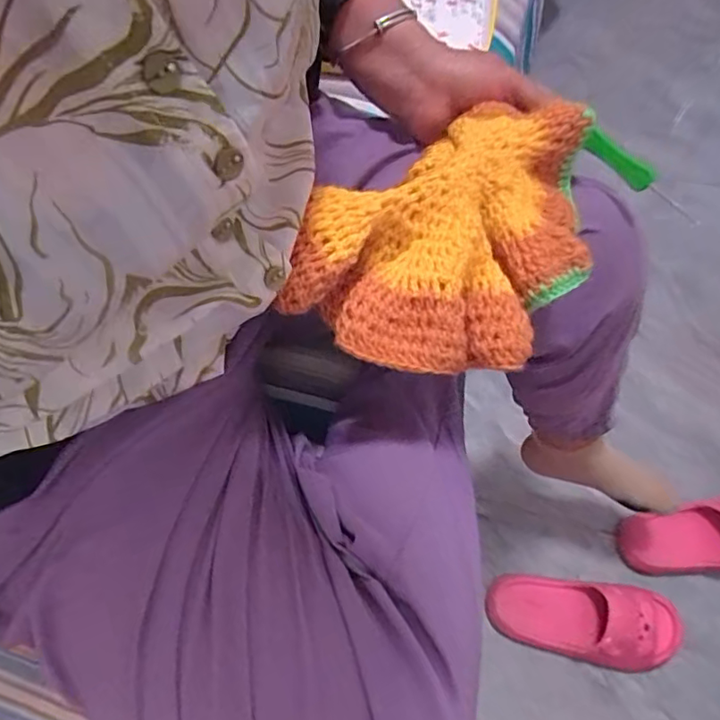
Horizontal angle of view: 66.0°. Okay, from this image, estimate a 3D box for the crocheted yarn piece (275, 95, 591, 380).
[{"bbox_3d":[0.067,-0.088,0.351,0.151,0.048,0.231,36,71,16],"label":"crocheted yarn piece"}]

